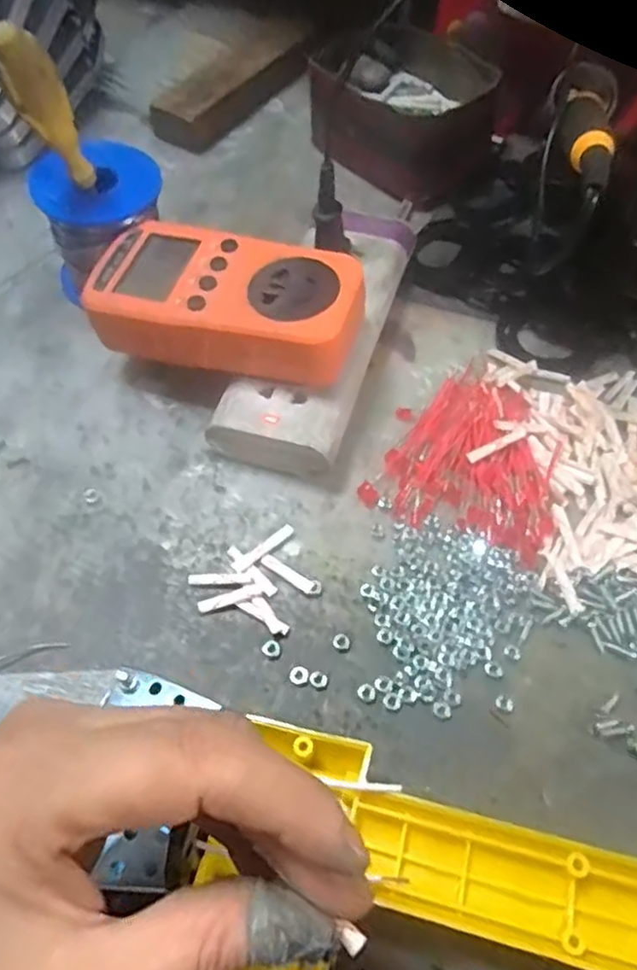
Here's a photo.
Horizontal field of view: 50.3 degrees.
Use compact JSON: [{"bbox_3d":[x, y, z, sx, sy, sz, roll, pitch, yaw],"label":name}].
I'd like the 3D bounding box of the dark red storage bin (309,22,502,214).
[{"bbox_3d":[0.057,-0.247,0.448,0.127,0.049,0.098,38,65,19],"label":"dark red storage bin"}]

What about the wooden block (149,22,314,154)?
[{"bbox_3d":[-0.057,-0.291,0.490,0.043,0.021,0.139,33,63,16],"label":"wooden block"}]

